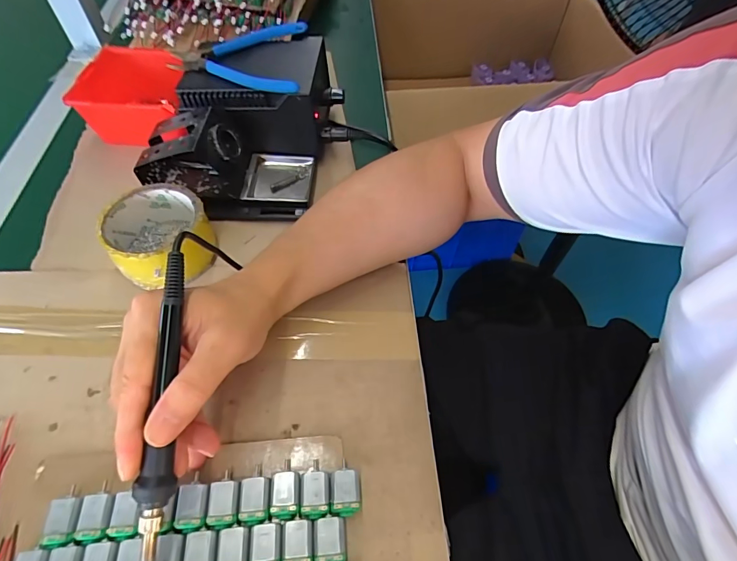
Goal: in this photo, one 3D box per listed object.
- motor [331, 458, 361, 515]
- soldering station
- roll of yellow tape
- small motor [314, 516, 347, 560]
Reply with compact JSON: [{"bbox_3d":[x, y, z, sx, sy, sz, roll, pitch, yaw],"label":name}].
[{"bbox_3d":[-0.015,0.139,0.276,0.019,0.016,0.032,-2,55,-3],"label":"motor"},{"bbox_3d":[-0.120,-0.166,0.433,0.176,0.093,0.207,10,56,5],"label":"soldering station"},{"bbox_3d":[-0.185,-0.041,0.371,0.081,0.048,0.084,-24,59,-17],"label":"roll of yellow tape"},{"bbox_3d":[-0.024,0.165,0.260,0.020,0.015,0.027,-3,55,-3],"label":"small motor"}]

